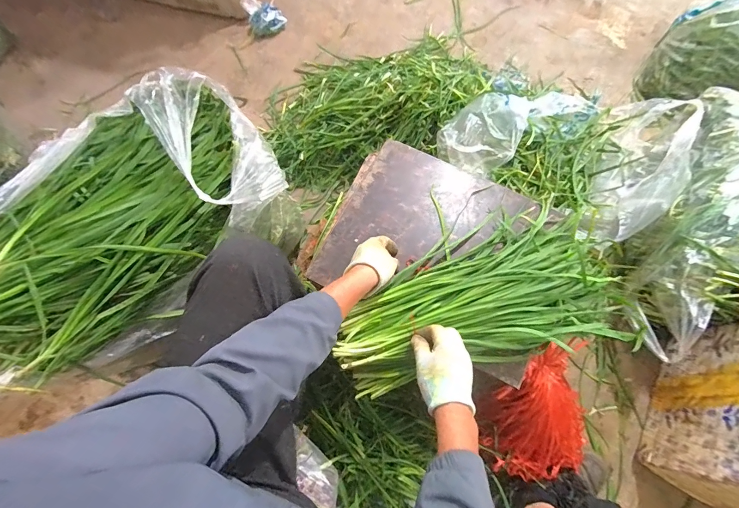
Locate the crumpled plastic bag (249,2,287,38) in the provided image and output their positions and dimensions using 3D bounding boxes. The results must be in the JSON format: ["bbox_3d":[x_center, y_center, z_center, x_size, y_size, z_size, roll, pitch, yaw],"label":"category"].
[{"bbox_3d":[-0.372,-0.842,1.264,0.135,0.072,0.093,-24,71,-7],"label":"crumpled plastic bag"}]

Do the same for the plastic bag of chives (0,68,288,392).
[{"bbox_3d":[-0.435,-0.055,0.568,0.339,0.167,0.554,41,75,14],"label":"plastic bag of chives"}]

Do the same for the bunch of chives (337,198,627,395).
[{"bbox_3d":[0.181,0.070,0.632,0.490,0.078,0.278,-18,70,-8],"label":"bunch of chives"}]

